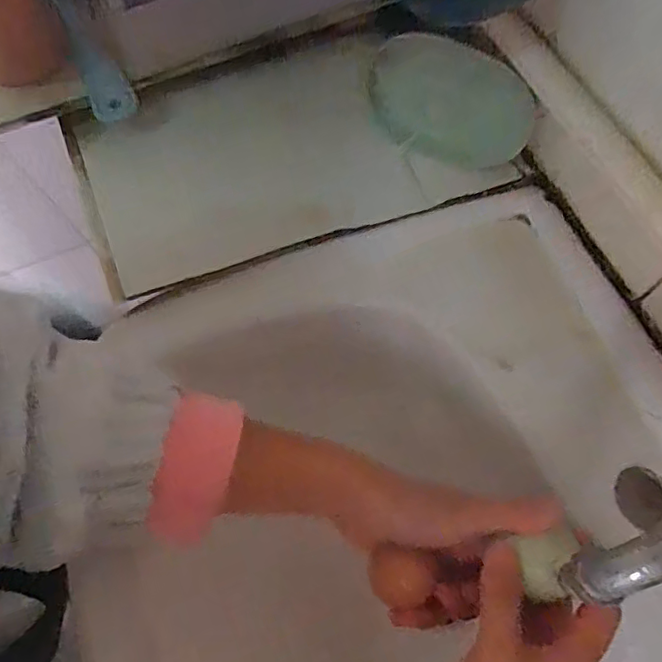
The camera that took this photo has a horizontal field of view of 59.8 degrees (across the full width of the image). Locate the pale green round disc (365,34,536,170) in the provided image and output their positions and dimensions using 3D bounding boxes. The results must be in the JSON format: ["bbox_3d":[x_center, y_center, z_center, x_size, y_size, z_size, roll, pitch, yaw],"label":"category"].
[{"bbox_3d":[0.081,-0.157,0.398,0.113,0.014,0.071,24,114,4],"label":"pale green round disc"}]

